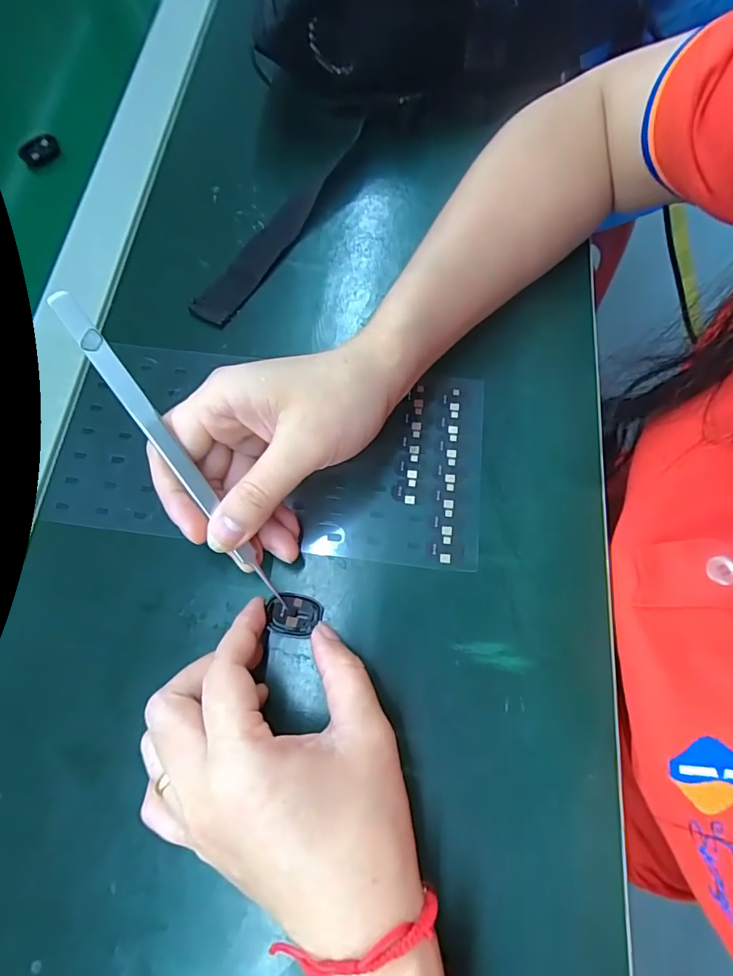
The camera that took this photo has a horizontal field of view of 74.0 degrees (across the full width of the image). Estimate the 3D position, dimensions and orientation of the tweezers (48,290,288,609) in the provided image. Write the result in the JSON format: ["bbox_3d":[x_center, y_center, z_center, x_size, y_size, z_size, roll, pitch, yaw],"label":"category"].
[{"bbox_3d":[-0.080,-0.011,0.210,0.009,0.004,0.159,-35,105,-12],"label":"tweezers"}]

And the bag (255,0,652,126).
[{"bbox_3d":[0.060,-0.338,0.338,0.264,0.088,0.117,-22,72,-8],"label":"bag"}]

